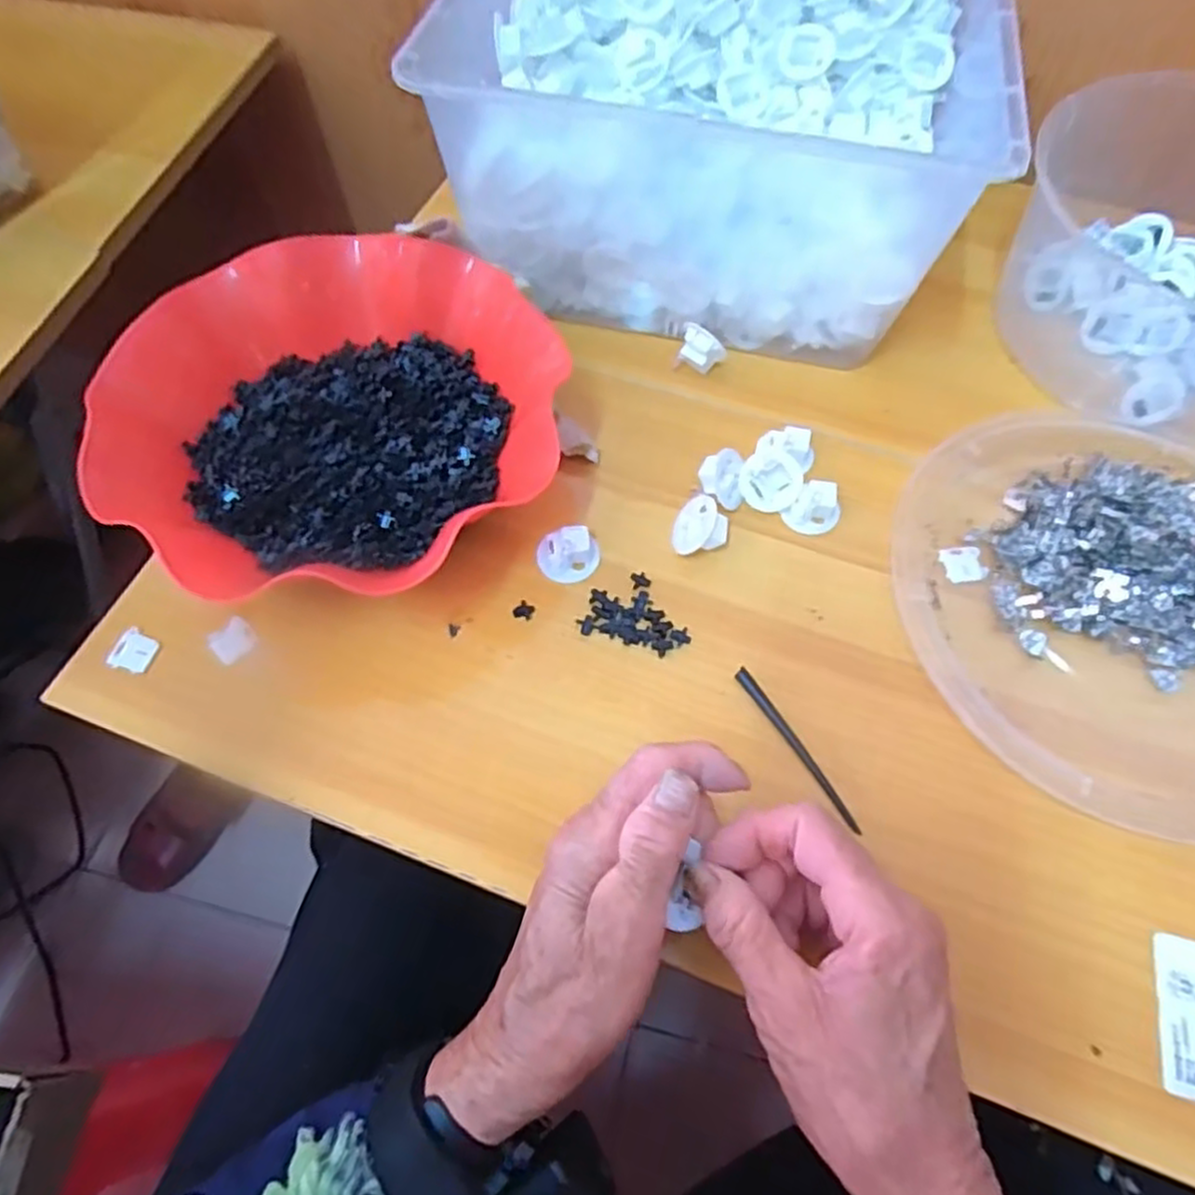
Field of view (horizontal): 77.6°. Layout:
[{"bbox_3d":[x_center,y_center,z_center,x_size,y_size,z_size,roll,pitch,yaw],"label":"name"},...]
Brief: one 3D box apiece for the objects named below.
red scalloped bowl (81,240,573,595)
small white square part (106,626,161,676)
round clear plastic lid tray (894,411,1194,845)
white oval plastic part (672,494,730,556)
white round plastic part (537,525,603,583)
[{"bbox_3d":[-0.126,-0.087,0.393,0.207,0.088,0.217,0,63,-1],"label":"red scalloped bowl"},{"bbox_3d":[-0.229,0.027,0.369,0.018,0.006,0.022,15,67,9],"label":"small white square part"},{"bbox_3d":[0.276,0.001,0.376,0.235,0.019,0.226,-1,66,2],"label":"round clear plastic lid tray"},{"bbox_3d":[0.054,-0.037,0.387,0.027,0.021,0.030,8,66,6],"label":"white oval plastic part"},{"bbox_3d":[-0.015,-0.023,0.382,0.032,0.013,0.025,-5,65,0],"label":"white round plastic part"}]

